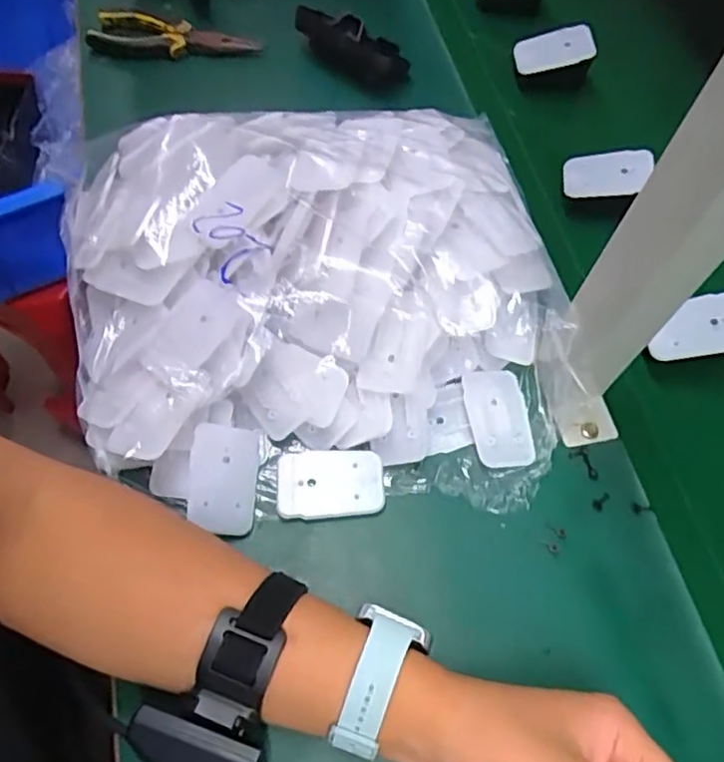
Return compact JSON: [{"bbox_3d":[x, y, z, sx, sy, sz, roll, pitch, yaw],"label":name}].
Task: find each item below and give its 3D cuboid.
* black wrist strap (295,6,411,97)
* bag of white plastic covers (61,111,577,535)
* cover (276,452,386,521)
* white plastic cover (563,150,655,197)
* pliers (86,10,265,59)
[{"bbox_3d":[-0.012,-0.310,0.588,0.058,0.023,0.124,-39,71,-19],"label":"black wrist strap"},{"bbox_3d":[-0.038,-0.061,0.432,0.335,0.089,0.299,-3,63,-4],"label":"bag of white plastic covers"},{"bbox_3d":[-0.020,0.067,0.412,0.068,0.008,0.044,-2,63,-3],"label":"cover"},{"bbox_3d":[0.200,-0.169,0.517,0.067,0.007,0.039,1,83,21],"label":"white plastic cover"},{"bbox_3d":[-0.179,-0.323,0.601,0.157,0.025,0.051,11,63,3],"label":"pliers"}]

